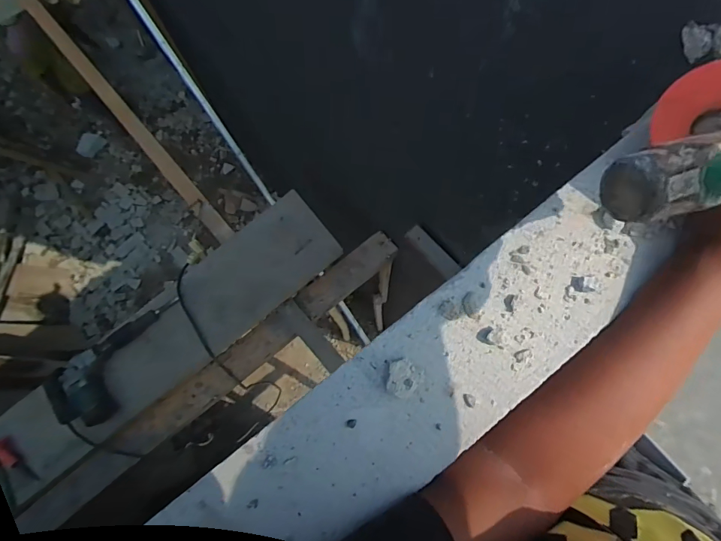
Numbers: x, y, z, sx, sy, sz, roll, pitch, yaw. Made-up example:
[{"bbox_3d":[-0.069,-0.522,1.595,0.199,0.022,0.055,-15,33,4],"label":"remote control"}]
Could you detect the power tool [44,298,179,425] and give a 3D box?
[{"bbox_3d":[-0.788,0.295,1.407,0.479,0.113,0.225,-41,78,-9],"label":"power tool"}]

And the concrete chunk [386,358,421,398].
[{"bbox_3d":[0.031,0.077,0.306,0.022,0.011,0.026,11,76,5],"label":"concrete chunk"}]

